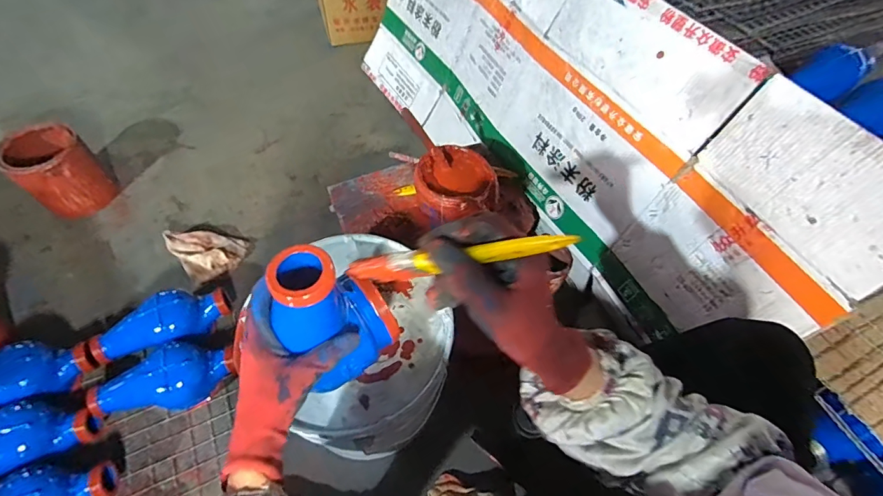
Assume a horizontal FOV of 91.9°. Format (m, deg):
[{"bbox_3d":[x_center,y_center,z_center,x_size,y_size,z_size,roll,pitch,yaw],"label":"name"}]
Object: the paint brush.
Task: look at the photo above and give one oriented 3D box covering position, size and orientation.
[{"bbox_3d":[0.007,0.005,0.309,0.177,0.022,0.026,-11,52,27],"label":"paint brush"}]

